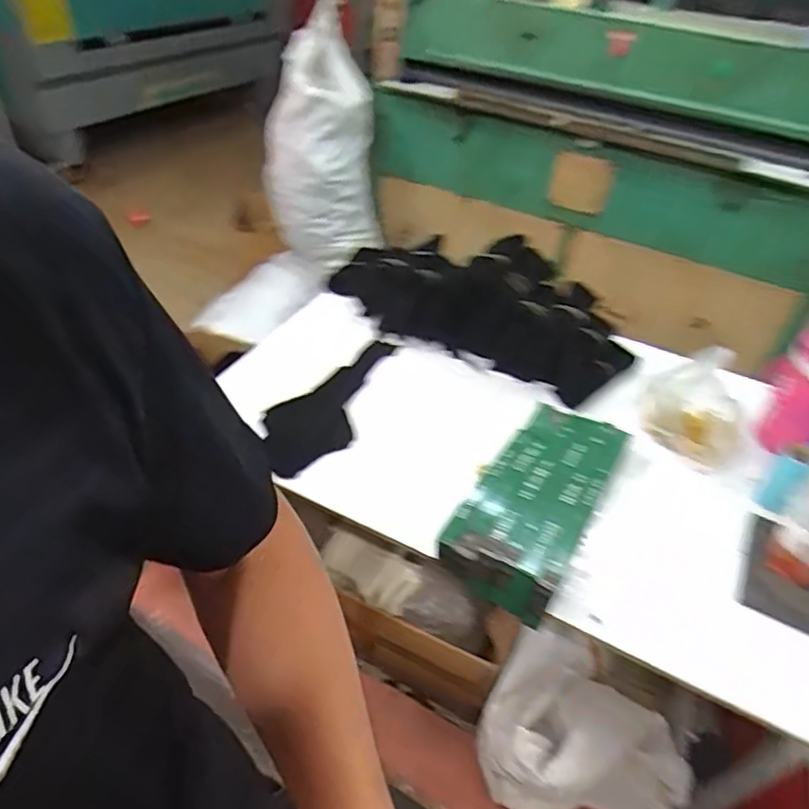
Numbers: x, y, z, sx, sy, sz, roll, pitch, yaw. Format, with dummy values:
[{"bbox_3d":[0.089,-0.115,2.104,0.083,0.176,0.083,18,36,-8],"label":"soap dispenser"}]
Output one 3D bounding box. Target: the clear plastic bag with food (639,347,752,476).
[{"bbox_3d":[0.595,-0.006,1.161,0.119,0.195,0.218,-33,54,-31],"label":"clear plastic bag with food"}]

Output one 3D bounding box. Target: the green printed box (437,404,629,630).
[{"bbox_3d":[0.246,0.155,1.074,0.193,0.110,0.466,24,48,21],"label":"green printed box"}]

